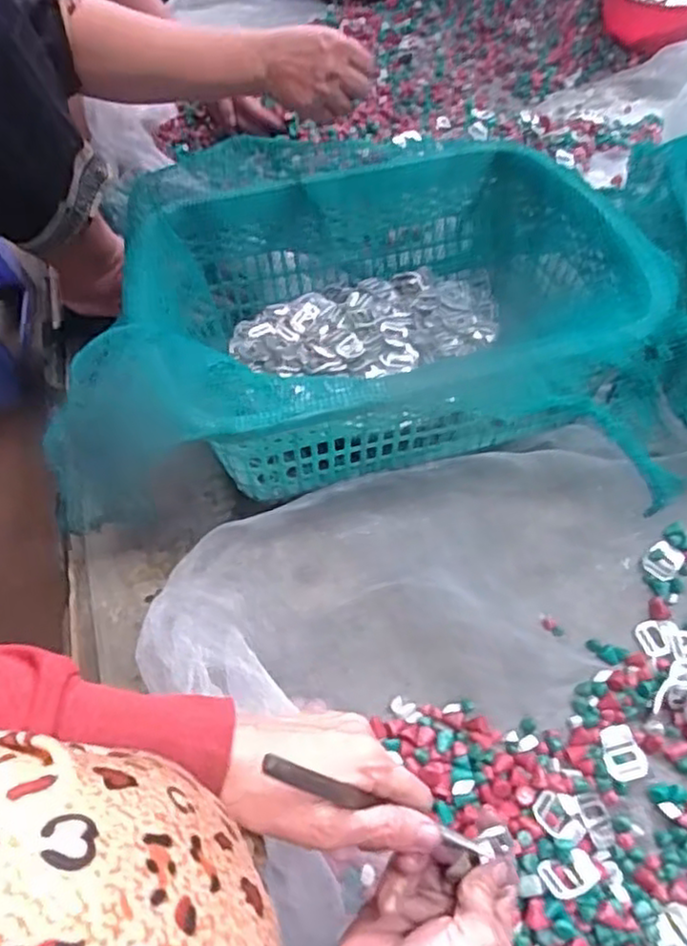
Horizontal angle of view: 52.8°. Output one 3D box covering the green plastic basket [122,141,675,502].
[{"bbox_3d":[0.038,-0.161,0.700,0.465,0.191,0.366,-15,57,-6],"label":"green plastic basket"}]

